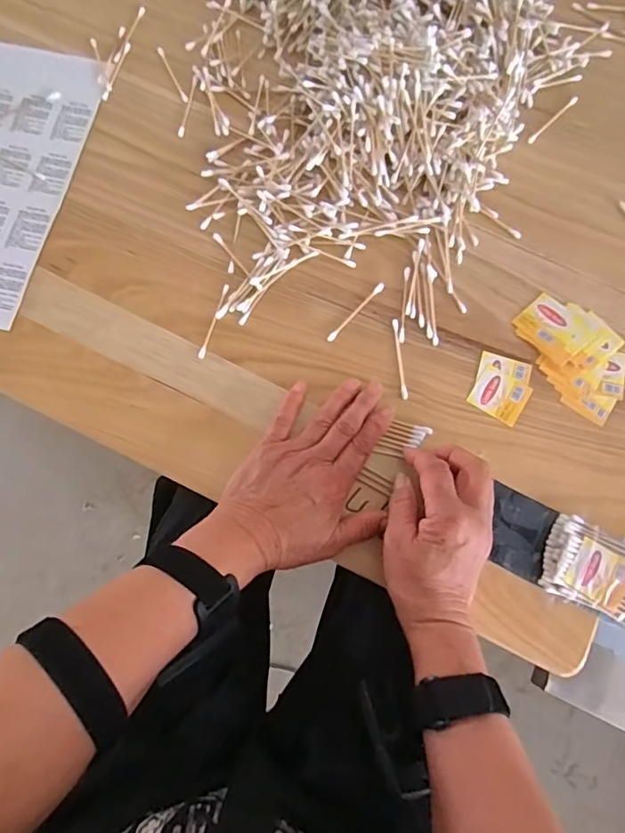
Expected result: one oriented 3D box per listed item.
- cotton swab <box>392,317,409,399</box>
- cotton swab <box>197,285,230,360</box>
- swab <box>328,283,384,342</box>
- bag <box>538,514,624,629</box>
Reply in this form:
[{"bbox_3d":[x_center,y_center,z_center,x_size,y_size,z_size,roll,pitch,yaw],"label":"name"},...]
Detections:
[{"bbox_3d":[0.075,-0.049,0.451,0.006,0.004,0.072,-4,77,-2],"label":"cotton swab"},{"bbox_3d":[-0.085,-0.082,0.456,0.006,0.004,0.072,18,77,3],"label":"cotton swab"},{"bbox_3d":[0.038,-0.091,0.461,0.006,0.004,0.071,42,80,8],"label":"swab"},{"bbox_3d":[0.238,0.128,0.406,0.120,0.015,0.061,26,78,5],"label":"bag"}]

